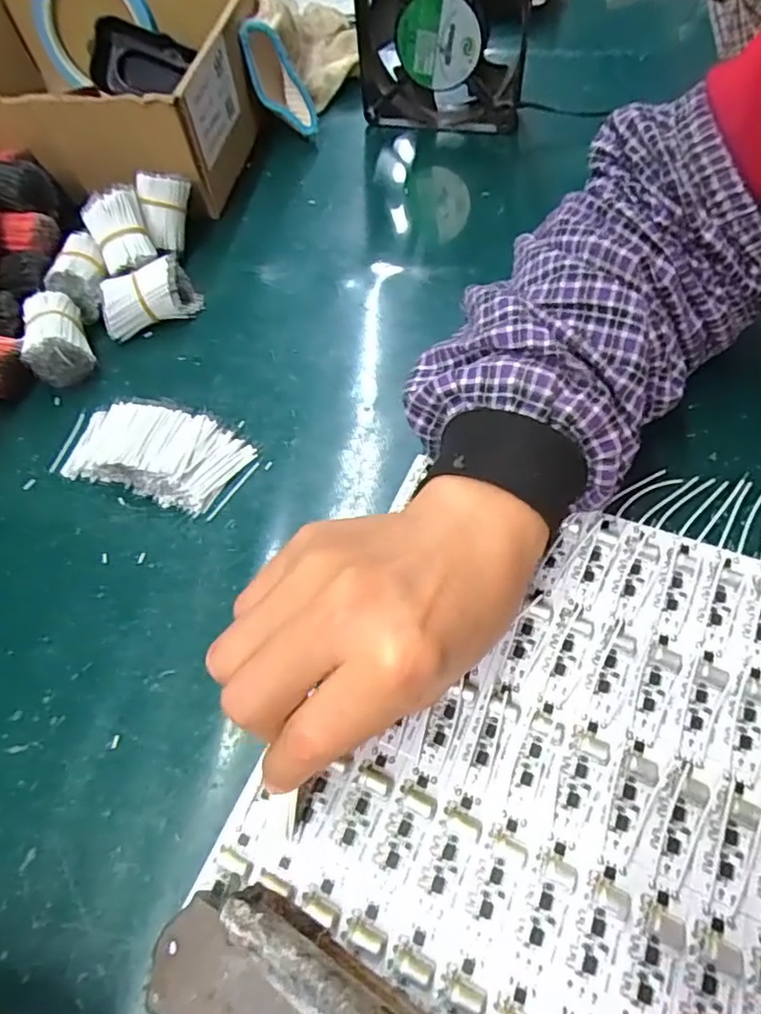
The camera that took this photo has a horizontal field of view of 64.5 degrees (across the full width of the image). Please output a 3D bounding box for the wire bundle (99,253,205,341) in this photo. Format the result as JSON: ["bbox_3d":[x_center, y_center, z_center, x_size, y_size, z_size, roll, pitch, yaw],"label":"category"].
[{"bbox_3d":[-0.144,-0.130,0.374,0.058,0.031,0.027,-22,59,-10],"label":"wire bundle"}]

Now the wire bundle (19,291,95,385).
[{"bbox_3d":[-0.192,-0.099,0.356,0.034,0.032,0.049,-22,59,-10],"label":"wire bundle"}]

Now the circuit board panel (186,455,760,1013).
[{"bbox_3d":[0.065,0.084,0.242,0.191,0.006,0.202,20,62,17],"label":"circuit board panel"}]

